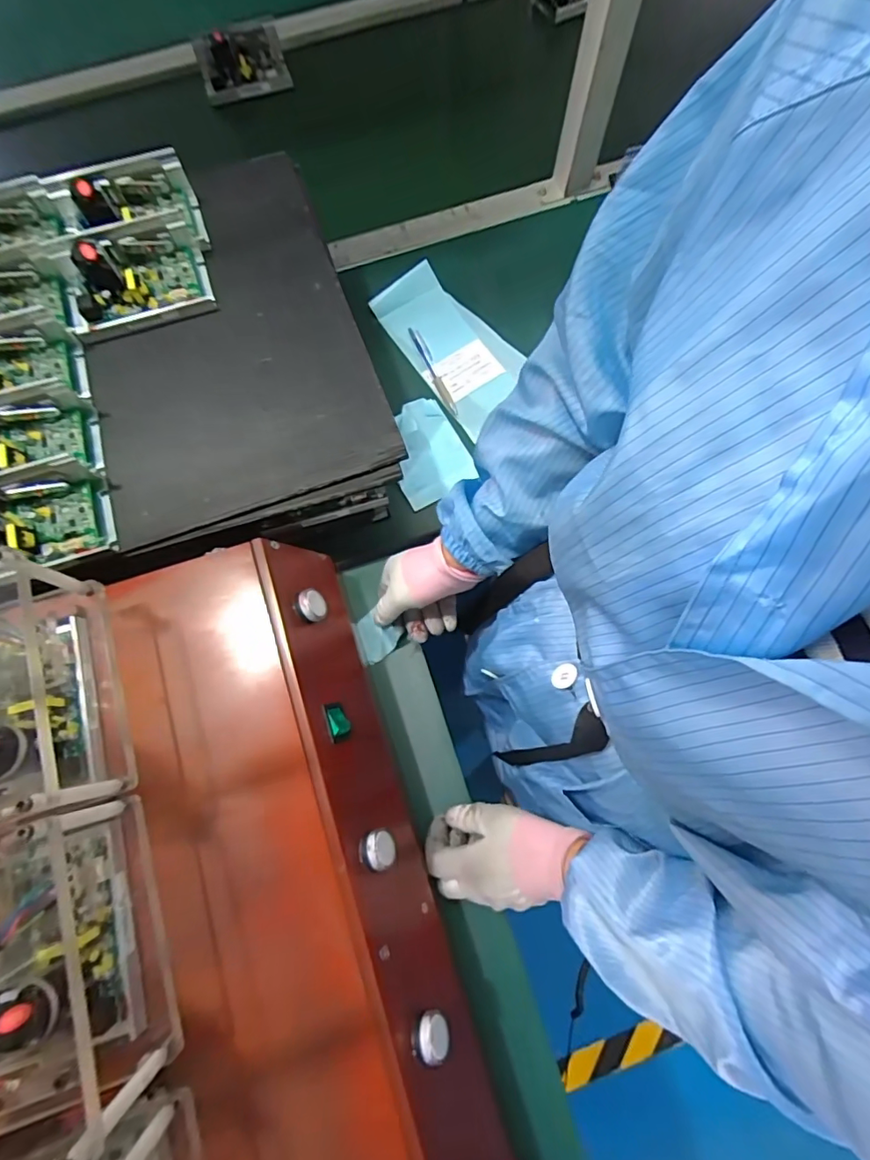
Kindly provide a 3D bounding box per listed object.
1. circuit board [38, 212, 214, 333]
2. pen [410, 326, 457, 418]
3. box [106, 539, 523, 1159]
[{"bbox_3d":[-0.292,-0.293,0.486,0.137,0.054,0.087,-22,76,-5],"label":"circuit board"},{"bbox_3d":[-0.002,-0.263,0.642,0.015,0.015,0.128,-23,76,-6],"label":"pen"},{"bbox_3d":[-0.080,0.285,0.389,0.183,0.119,0.643,-19,75,-5],"label":"box"}]

